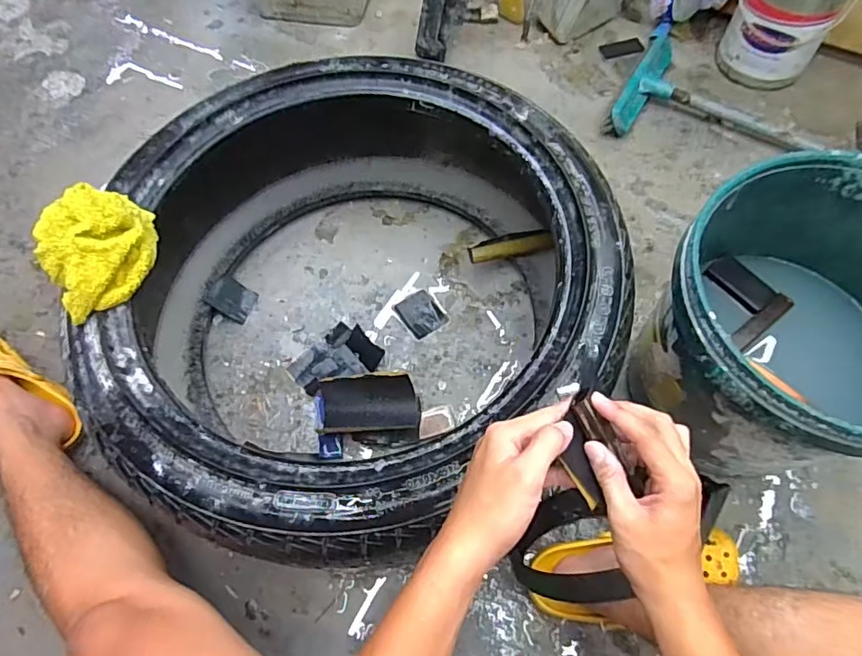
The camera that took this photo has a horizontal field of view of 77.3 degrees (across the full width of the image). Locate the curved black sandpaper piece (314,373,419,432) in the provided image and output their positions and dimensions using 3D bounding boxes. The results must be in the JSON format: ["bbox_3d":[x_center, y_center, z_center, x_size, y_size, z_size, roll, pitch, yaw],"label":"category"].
[{"bbox_3d":[-0.091,0.106,0.769,0.138,0.022,0.080,-4,83,11],"label":"curved black sandpaper piece"}]

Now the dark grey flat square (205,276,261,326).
[{"bbox_3d":[-0.319,-0.046,0.872,0.068,0.011,0.058,34,63,-7],"label":"dark grey flat square"}]

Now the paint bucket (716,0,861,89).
[{"bbox_3d":[0.663,-0.589,1.005,0.180,0.213,0.180,-1,65,2],"label":"paint bucket"}]

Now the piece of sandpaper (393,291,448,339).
[{"bbox_3d":[-0.015,-0.022,0.867,0.062,0.004,0.073,-35,68,-13],"label":"piece of sandpaper"}]

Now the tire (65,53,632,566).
[{"bbox_3d":[-0.103,-0.064,0.750,0.638,0.255,0.702,-16,65,-5],"label":"tire"}]

